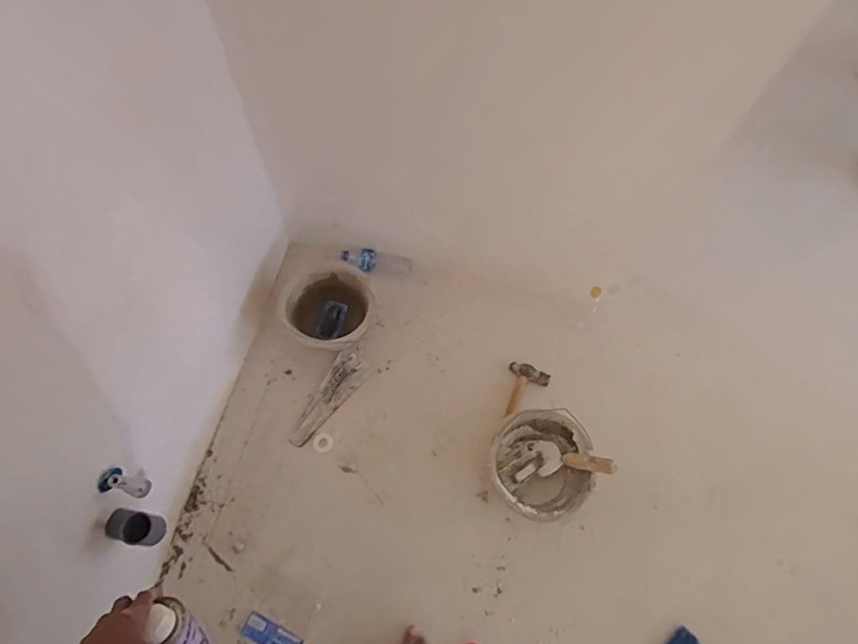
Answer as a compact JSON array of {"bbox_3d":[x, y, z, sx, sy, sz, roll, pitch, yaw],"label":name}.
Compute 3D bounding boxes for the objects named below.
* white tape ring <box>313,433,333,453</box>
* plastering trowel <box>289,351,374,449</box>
[{"bbox_3d":[-0.294,0.335,1.399,0.051,0.009,0.053,0,67,-1],"label":"white tape ring"},{"bbox_3d":[-0.287,0.217,1.436,0.104,0.047,0.300,32,68,13],"label":"plastering trowel"}]

